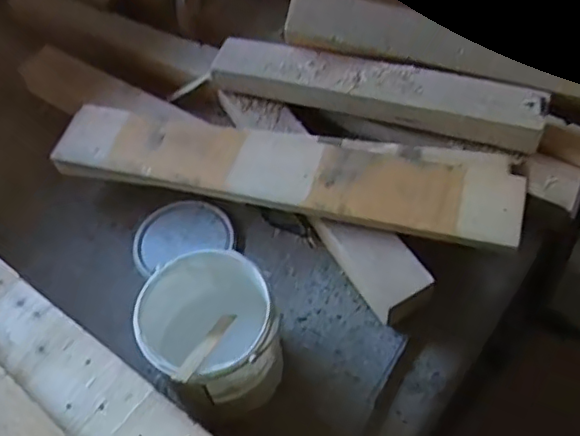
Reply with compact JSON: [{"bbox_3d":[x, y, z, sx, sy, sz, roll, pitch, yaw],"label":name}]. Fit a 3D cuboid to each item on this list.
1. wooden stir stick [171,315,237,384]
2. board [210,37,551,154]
[{"bbox_3d":[-0.109,0.168,0.799,0.025,0.011,0.180,8,15,11],"label":"wooden stir stick"},{"bbox_3d":[0.148,-0.236,1.137,0.618,0.084,0.095,13,56,19],"label":"board"}]

